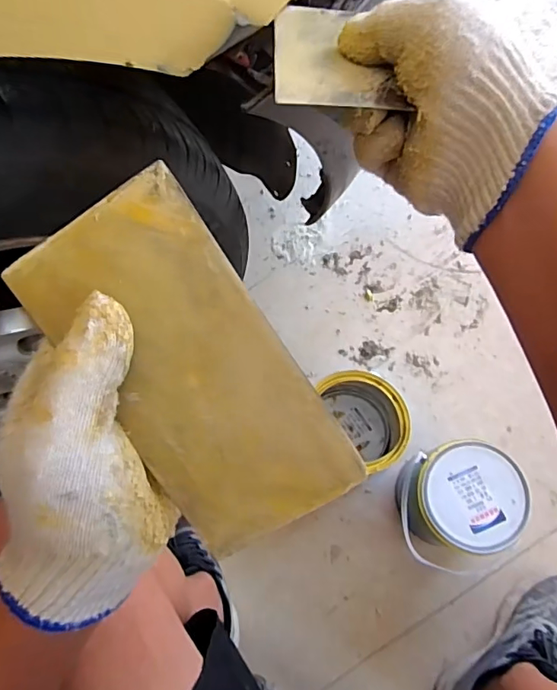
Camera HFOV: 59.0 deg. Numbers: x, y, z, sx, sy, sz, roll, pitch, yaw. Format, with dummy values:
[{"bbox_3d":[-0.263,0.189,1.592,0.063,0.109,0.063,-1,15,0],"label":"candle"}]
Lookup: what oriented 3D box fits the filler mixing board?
[{"bbox_3d":[-0.037,0.015,0.212,0.083,0.005,0.159,-31,101,11],"label":"filler mixing board"}]

